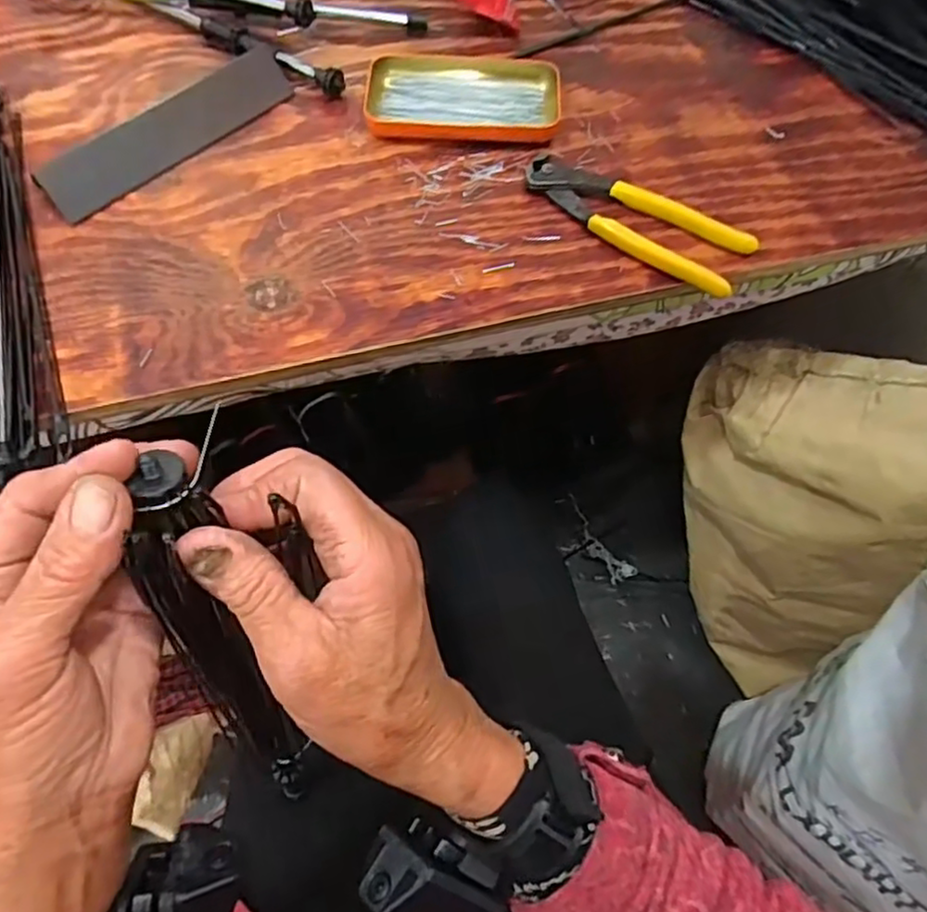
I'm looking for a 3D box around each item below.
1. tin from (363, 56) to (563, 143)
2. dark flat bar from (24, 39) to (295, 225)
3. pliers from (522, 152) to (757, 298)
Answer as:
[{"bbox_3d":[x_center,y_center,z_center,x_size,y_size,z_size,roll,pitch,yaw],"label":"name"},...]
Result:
[{"bbox_3d":[0.000,-0.278,0.511,0.145,0.019,0.079,3,64,-1],"label":"tin"},{"bbox_3d":[-0.211,-0.235,0.480,0.193,0.011,0.043,-45,114,-20],"label":"dark flat bar"},{"bbox_3d":[0.119,-0.168,0.468,0.164,0.019,0.060,30,67,12],"label":"pliers"}]

